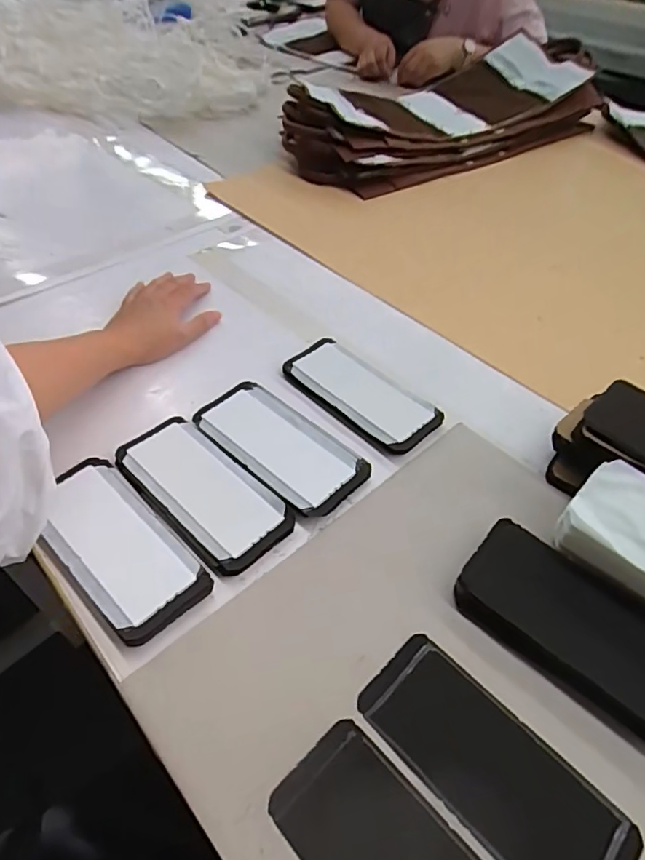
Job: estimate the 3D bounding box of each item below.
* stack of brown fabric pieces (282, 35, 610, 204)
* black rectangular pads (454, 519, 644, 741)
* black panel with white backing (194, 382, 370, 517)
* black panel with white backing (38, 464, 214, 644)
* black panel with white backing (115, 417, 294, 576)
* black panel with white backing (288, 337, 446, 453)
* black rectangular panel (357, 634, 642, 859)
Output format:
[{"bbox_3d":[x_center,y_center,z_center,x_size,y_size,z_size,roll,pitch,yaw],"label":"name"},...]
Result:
[{"bbox_3d":[0.212,-0.536,0.920,0.536,0.096,0.233,-20,51,-15],"label":"stack of brown fabric pieces"},{"bbox_3d":[0.187,0.138,0.374,0.174,0.019,0.084,30,56,25],"label":"black rectangular pads"},{"bbox_3d":[-0.040,0.013,0.492,0.166,0.013,0.081,33,58,27],"label":"black panel with white backing"},{"bbox_3d":[-0.162,0.089,0.417,0.072,0.022,0.162,-36,57,-26],"label":"black panel with white backing"},{"bbox_3d":[-0.102,0.051,0.454,0.162,0.017,0.076,36,59,28],"label":"black panel with white backing"},{"bbox_3d":[0.037,-0.041,0.536,0.070,0.011,0.165,-36,57,-26],"label":"black panel with white backing"},{"bbox_3d":[0.102,0.205,0.326,0.070,0.007,0.162,-37,57,-26],"label":"black rectangular panel"}]

